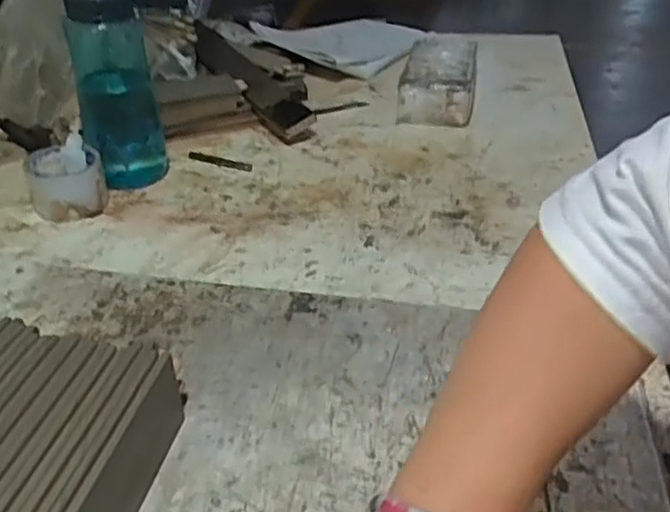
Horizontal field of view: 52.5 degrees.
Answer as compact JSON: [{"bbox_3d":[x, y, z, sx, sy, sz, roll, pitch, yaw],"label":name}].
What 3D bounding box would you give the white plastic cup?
[{"bbox_3d":[-0.310,-0.091,0.785,0.085,0.061,0.094,-14,37,-19],"label":"white plastic cup"}]

